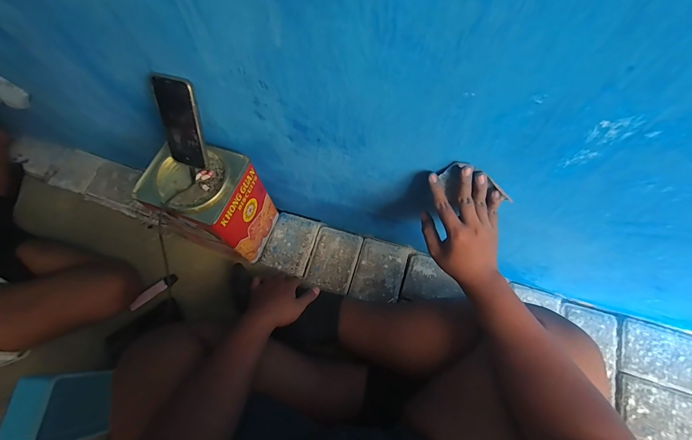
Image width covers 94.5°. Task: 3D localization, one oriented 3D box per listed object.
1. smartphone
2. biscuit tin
[{"bbox_3d":[-0.261,-0.151,0.503,0.068,0.141,0.015,11,37,6],"label":"smartphone"},{"bbox_3d":[-0.269,-0.022,0.679,0.176,0.260,0.144,17,67,9],"label":"biscuit tin"}]

